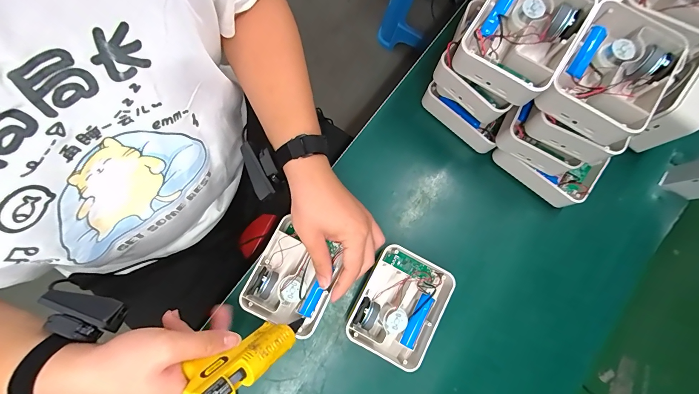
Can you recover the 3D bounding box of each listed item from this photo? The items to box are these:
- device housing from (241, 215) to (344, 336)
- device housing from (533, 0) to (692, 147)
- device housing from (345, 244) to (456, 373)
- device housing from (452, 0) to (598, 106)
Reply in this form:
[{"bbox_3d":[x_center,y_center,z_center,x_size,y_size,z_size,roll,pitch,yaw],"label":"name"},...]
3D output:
[{"bbox_3d":[-0.068,0.103,0.417,0.097,0.040,0.117,26,79,5],"label":"device housing"},{"bbox_3d":[0.279,-0.131,0.348,0.100,0.041,0.127,36,80,4],"label":"device housing"},{"bbox_3d":[0.062,0.141,0.423,0.108,0.040,0.133,27,79,2],"label":"device housing"},{"bbox_3d":[0.185,-0.175,0.354,0.101,0.046,0.125,31,80,3],"label":"device housing"}]

